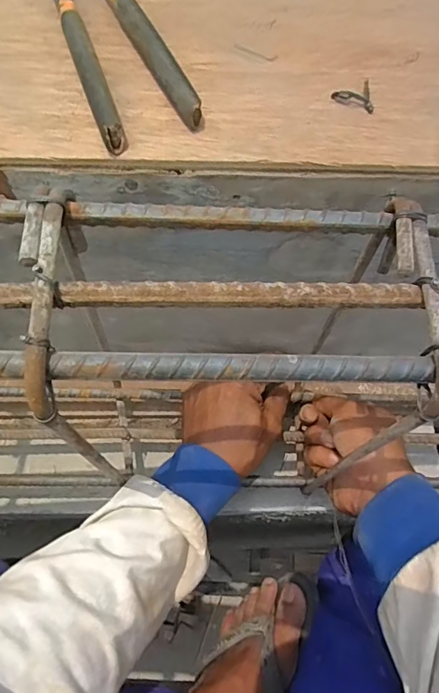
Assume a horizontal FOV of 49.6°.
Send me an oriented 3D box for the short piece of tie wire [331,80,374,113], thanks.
[{"bbox_3d":[0.086,-0.158,0.296,0.026,0.005,0.022,24,65,9],"label":"short piece of tie wire"}]

